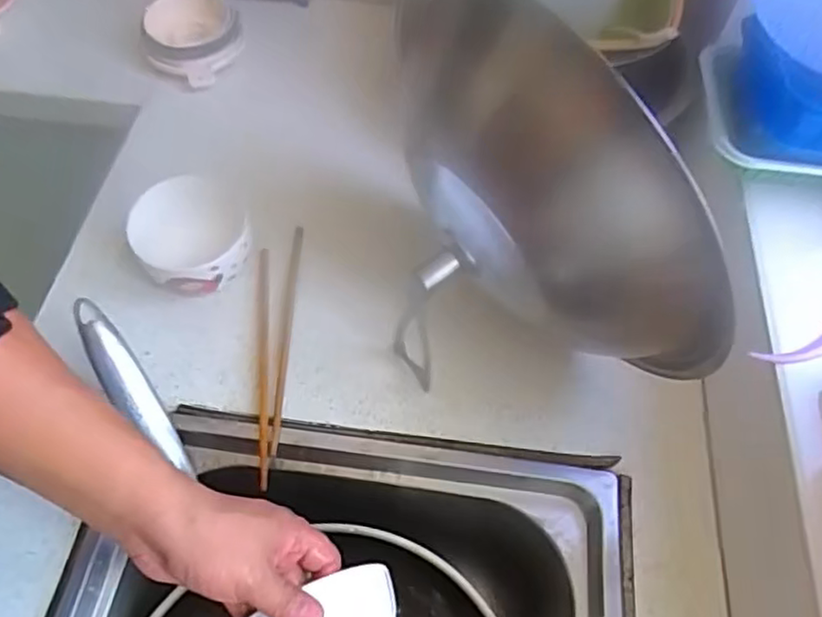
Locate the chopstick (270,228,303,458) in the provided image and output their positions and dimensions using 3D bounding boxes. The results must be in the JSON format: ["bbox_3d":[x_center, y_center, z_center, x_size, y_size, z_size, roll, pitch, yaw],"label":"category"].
[{"bbox_3d":[-0.111,0.020,0.584,0.009,0.011,0.221,1,58,-1],"label":"chopstick"}]

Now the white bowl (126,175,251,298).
[{"bbox_3d":[-0.196,-0.058,0.598,0.096,0.069,0.101,1,58,-1],"label":"white bowl"}]

